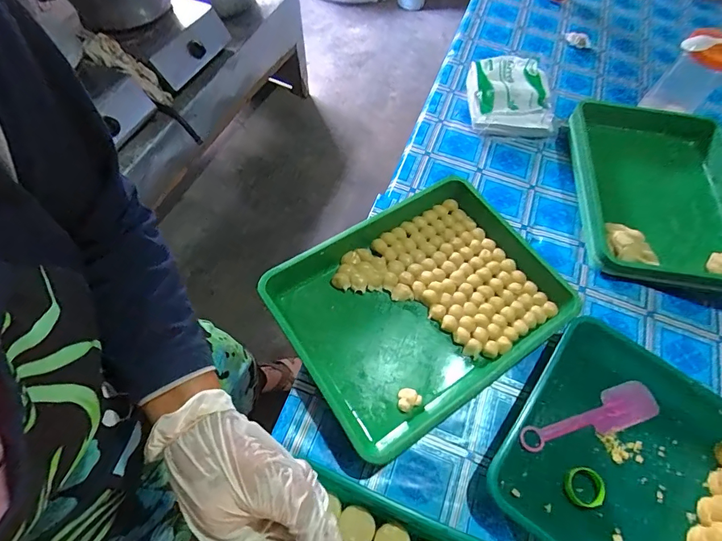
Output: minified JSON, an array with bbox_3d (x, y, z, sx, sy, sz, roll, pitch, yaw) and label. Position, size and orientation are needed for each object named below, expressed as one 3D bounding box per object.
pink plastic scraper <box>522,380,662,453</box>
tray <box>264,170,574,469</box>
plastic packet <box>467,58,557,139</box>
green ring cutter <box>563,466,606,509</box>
[{"bbox_3d":[0.291,0.190,0.524,0.192,0.006,0.050,-16,64,-12],"label":"pink plastic scraper"},{"bbox_3d":[0.082,0.040,0.567,0.361,0.045,0.285,-31,68,-19],"label":"tray"},{"bbox_3d":[0.292,-0.339,0.804,0.157,0.067,0.144,4,61,-2],"label":"plastic packet"},{"bbox_3d":[0.262,0.254,0.482,0.045,0.008,0.043,-4,62,-6],"label":"green ring cutter"}]

